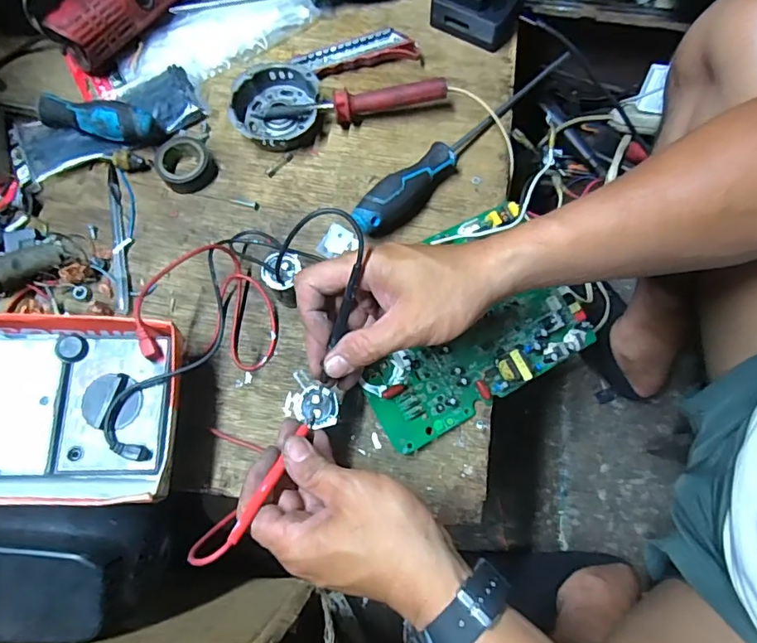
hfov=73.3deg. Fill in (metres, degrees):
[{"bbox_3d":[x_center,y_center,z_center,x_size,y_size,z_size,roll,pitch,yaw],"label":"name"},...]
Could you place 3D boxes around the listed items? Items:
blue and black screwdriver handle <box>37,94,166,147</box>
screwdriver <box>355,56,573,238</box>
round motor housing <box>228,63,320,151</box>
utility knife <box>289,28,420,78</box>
[{"bbox_3d":[-0.264,-0.191,0.479,0.115,0.032,0.031,13,74,5],"label":"blue and black screwdriver handle"},{"bbox_3d":[0.087,-0.171,0.473,0.276,0.041,0.031,-42,77,-11],"label":"screwdriver"},{"bbox_3d":[-0.098,-0.205,0.489,0.081,0.029,0.088,-3,73,0],"label":"round motor housing"},{"bbox_3d":[-0.023,-0.271,0.514,0.121,0.018,0.035,-11,73,-3],"label":"utility knife"}]

